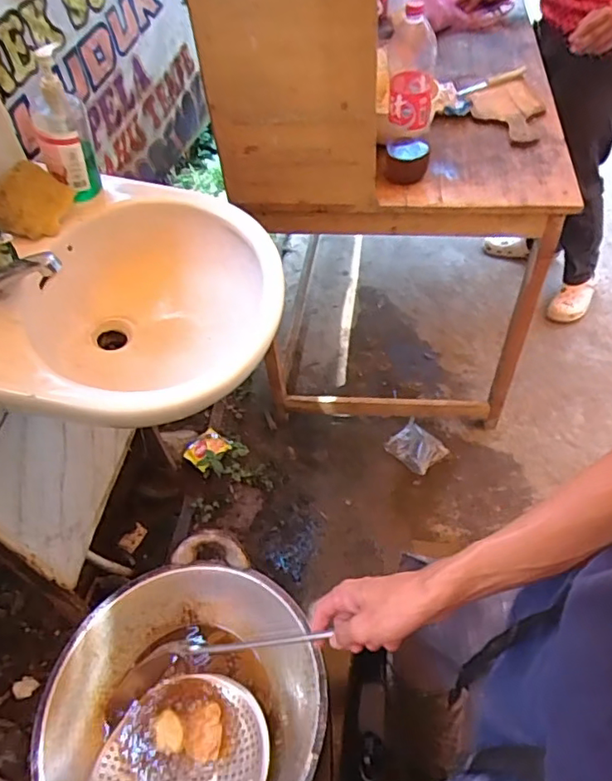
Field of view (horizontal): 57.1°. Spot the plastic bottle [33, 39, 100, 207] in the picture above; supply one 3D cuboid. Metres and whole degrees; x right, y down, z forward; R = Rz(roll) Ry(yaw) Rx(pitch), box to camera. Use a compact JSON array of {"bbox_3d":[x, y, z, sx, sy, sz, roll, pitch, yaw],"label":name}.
[{"bbox_3d":[-0.329,-0.349,0.755,0.070,0.189,0.056,-22,53,-13],"label":"plastic bottle"}]

